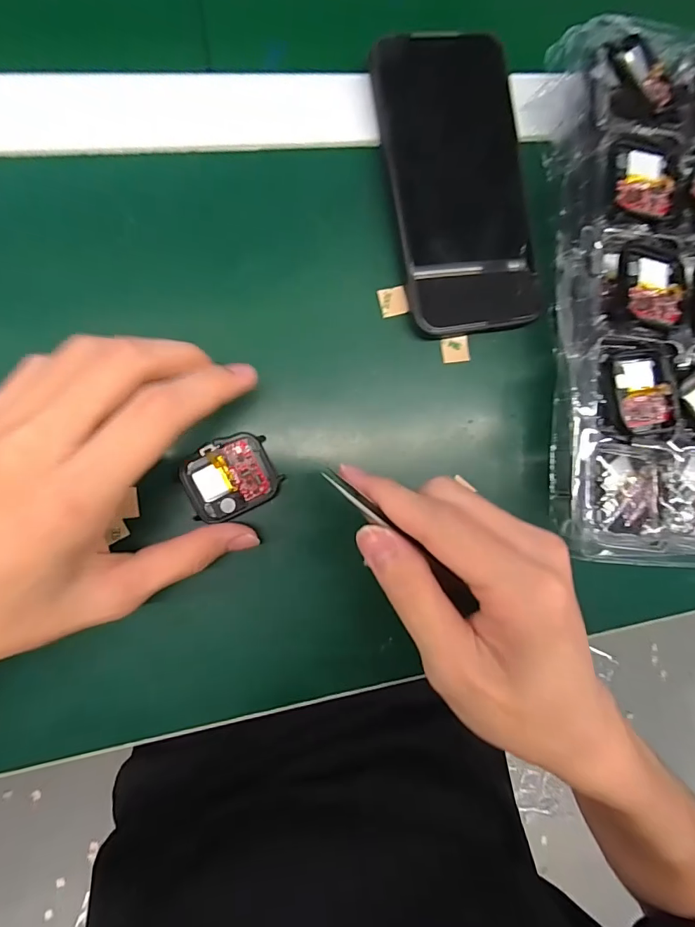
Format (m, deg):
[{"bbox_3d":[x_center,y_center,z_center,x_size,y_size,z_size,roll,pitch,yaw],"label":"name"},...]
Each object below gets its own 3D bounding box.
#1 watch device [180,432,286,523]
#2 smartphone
[{"bbox_3d":[-0.060,0.007,0.232,0.045,0.016,0.038,-25,92,-9],"label":"watch device"},{"bbox_3d":[0.063,-0.154,0.250,0.078,0.016,0.159,-10,89,-9],"label":"smartphone"}]

